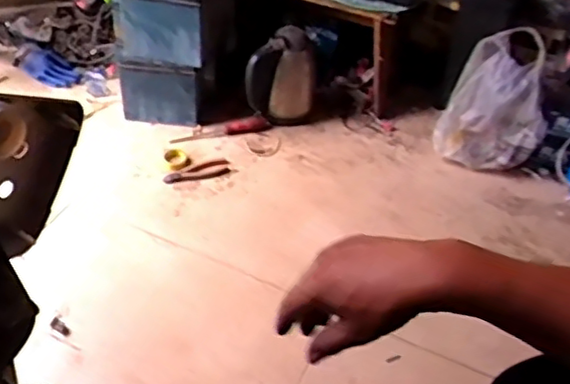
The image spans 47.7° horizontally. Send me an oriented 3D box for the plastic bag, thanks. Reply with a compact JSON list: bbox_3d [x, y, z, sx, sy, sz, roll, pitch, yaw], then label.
[{"bbox_3d":[0.521,-0.231,1.612,0.231,0.302,0.152,7,43,1],"label":"plastic bag"}]

